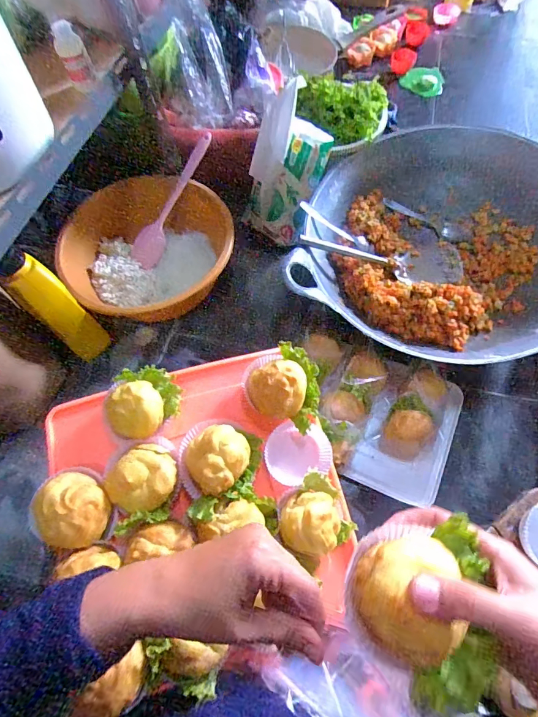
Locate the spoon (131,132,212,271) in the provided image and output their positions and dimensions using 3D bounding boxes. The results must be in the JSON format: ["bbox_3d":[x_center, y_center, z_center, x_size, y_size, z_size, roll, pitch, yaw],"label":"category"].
[{"bbox_3d":[-0.173,-0.282,0.719,0.054,0.031,0.254,31,96,17],"label":"spoon"}]

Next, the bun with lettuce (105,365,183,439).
[{"bbox_3d":[-0.137,0.043,0.426,0.081,0.043,0.071,-40,68,-15],"label":"bun with lettuce"}]

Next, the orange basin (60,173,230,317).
[{"bbox_3d":[-0.217,-0.197,0.712,0.273,0.134,0.267,-2,64,3],"label":"orange basin"}]

